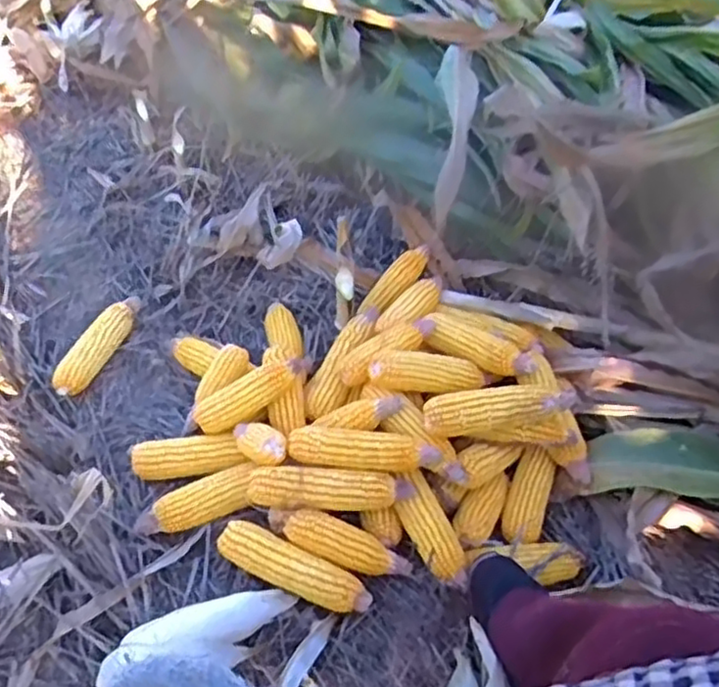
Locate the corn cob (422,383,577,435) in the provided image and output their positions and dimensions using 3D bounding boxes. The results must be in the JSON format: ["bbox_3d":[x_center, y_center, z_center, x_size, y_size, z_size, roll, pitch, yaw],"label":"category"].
[{"bbox_3d":[0.196,0.088,0.971,0.211,0.047,0.044,-7,41,-5],"label":"corn cob"}]

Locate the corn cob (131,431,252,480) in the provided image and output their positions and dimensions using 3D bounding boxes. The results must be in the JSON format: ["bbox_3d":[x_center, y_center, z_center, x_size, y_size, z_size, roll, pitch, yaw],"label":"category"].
[{"bbox_3d":[-0.254,0.164,1.031,0.163,0.041,0.041,-7,41,-5],"label":"corn cob"}]

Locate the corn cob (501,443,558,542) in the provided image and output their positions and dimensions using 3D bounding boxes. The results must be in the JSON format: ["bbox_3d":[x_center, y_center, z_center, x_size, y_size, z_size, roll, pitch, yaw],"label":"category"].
[{"bbox_3d":[0.248,0.227,1.036,0.062,0.047,0.154,14,43,18],"label":"corn cob"}]

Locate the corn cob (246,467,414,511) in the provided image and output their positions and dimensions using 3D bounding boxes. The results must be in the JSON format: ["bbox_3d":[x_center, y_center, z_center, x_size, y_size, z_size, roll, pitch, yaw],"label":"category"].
[{"bbox_3d":[-0.041,0.199,0.947,0.221,0.051,0.046,-1,41,2],"label":"corn cob"}]

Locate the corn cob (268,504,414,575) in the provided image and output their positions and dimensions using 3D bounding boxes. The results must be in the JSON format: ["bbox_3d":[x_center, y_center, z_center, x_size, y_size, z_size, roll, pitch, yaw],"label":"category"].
[{"bbox_3d":[-0.031,0.270,0.937,0.203,0.053,0.057,23,44,3],"label":"corn cob"}]

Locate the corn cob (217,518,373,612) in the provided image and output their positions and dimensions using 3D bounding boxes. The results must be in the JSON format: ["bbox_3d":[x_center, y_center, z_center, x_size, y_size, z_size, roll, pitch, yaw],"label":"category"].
[{"bbox_3d":[-0.086,0.293,0.909,0.206,0.054,0.049,17,44,21],"label":"corn cob"}]

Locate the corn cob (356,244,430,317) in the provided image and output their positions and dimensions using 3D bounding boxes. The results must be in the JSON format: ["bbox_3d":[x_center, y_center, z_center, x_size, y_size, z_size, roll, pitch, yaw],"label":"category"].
[{"bbox_3d":[0.068,-0.110,1.264,0.171,0.041,0.053,-46,49,4],"label":"corn cob"}]

